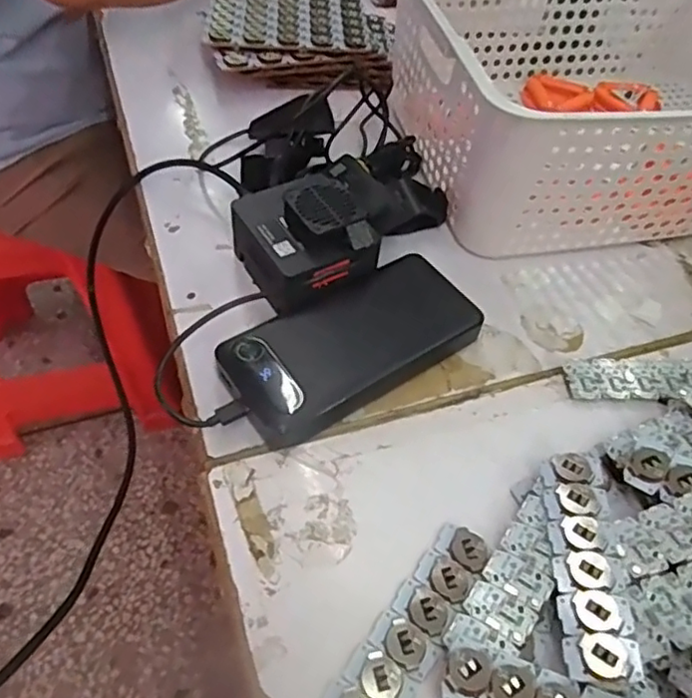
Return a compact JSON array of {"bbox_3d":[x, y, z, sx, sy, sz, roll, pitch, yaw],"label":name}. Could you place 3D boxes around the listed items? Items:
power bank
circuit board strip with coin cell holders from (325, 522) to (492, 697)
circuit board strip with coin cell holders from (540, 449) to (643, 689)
[{"bbox_3d":[0.004,-0.007,0.374,0.154,0.020,0.073,-28,59,-24],"label":"power bank"},{"bbox_3d":[0.030,0.124,0.276,0.029,0.004,0.105,33,56,20],"label":"circuit board strip with coin cell holders"},{"bbox_3d":[0.112,0.092,0.284,0.031,0.006,0.110,7,51,2],"label":"circuit board strip with coin cell holders"}]

